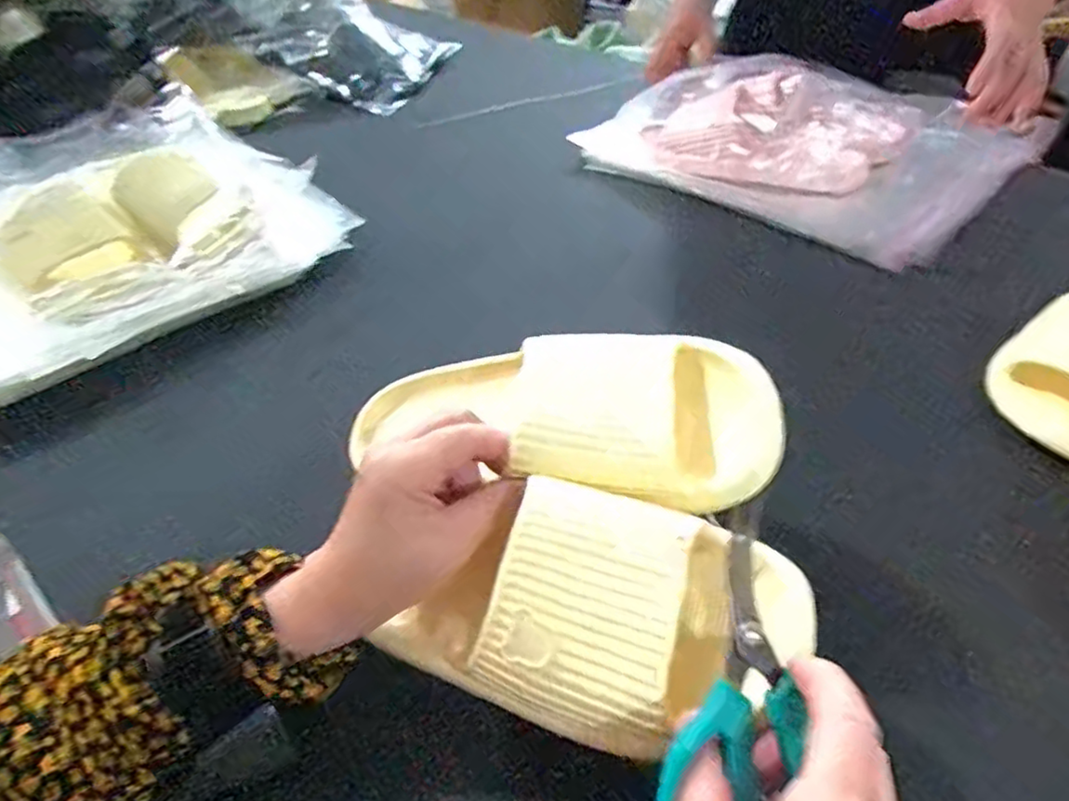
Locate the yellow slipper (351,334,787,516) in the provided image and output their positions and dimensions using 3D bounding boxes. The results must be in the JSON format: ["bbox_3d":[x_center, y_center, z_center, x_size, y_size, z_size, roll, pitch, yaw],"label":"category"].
[{"bbox_3d":[0.001,0.005,0.376,0.253,0.055,0.102,7,44,29],"label":"yellow slipper"}]

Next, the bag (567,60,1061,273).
[{"bbox_3d":[0.256,-0.291,0.707,0.407,0.102,0.231,31,54,32],"label":"bag"}]

